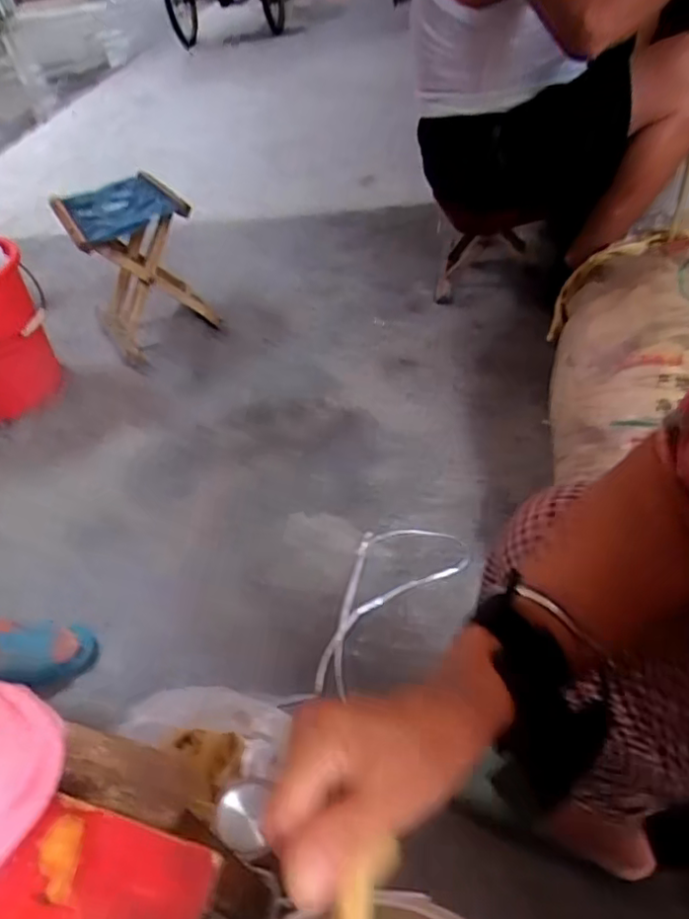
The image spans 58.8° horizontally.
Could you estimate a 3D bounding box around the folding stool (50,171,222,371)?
[{"bbox_3d":[-0.478,-0.446,1.431,0.252,0.300,0.302,-26,46,-16],"label":"folding stool"}]

